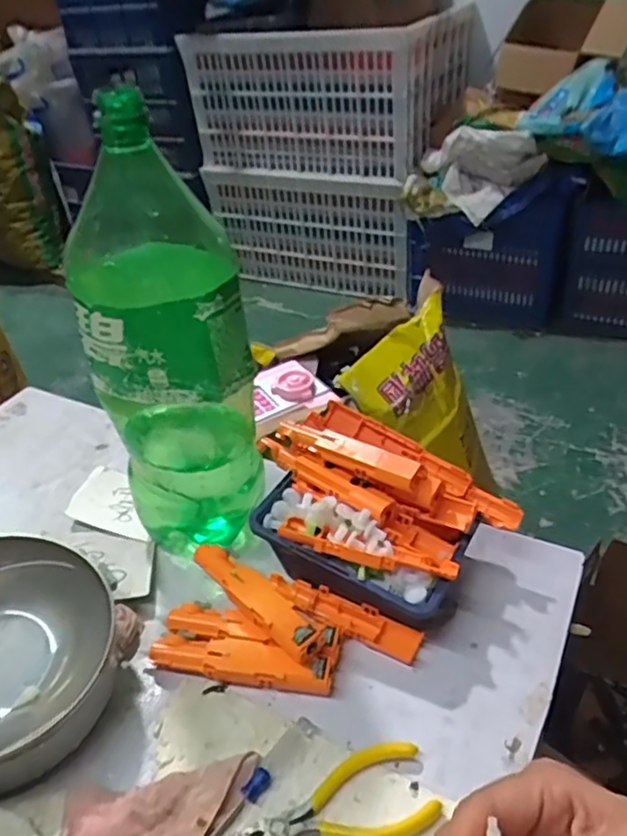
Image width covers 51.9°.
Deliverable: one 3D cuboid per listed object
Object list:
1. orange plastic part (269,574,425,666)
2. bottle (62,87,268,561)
[{"bbox_3d":[0.018,0.139,0.458,0.118,0.013,0.024,16,43,27],"label":"orange plastic part"},{"bbox_3d":[-0.094,-0.036,0.439,0.104,0.310,0.080,-6,37,0],"label":"bottle"}]

